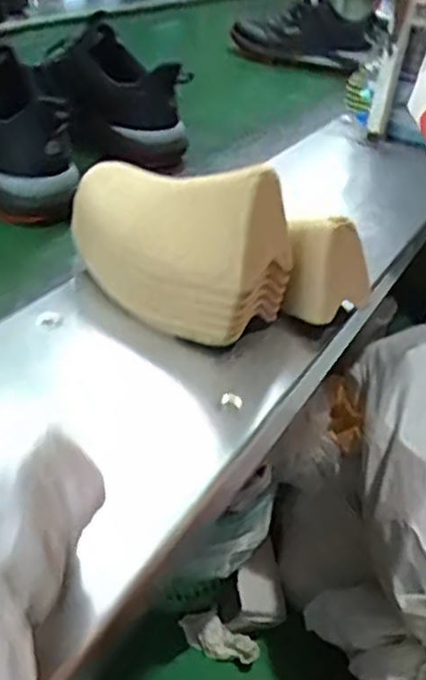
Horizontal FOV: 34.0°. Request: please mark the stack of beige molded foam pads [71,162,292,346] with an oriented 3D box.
[{"bbox_3d":[-0.046,-0.089,0.602,0.199,0.124,0.105,30,40,31],"label":"stack of beige molded foam pads"}]

